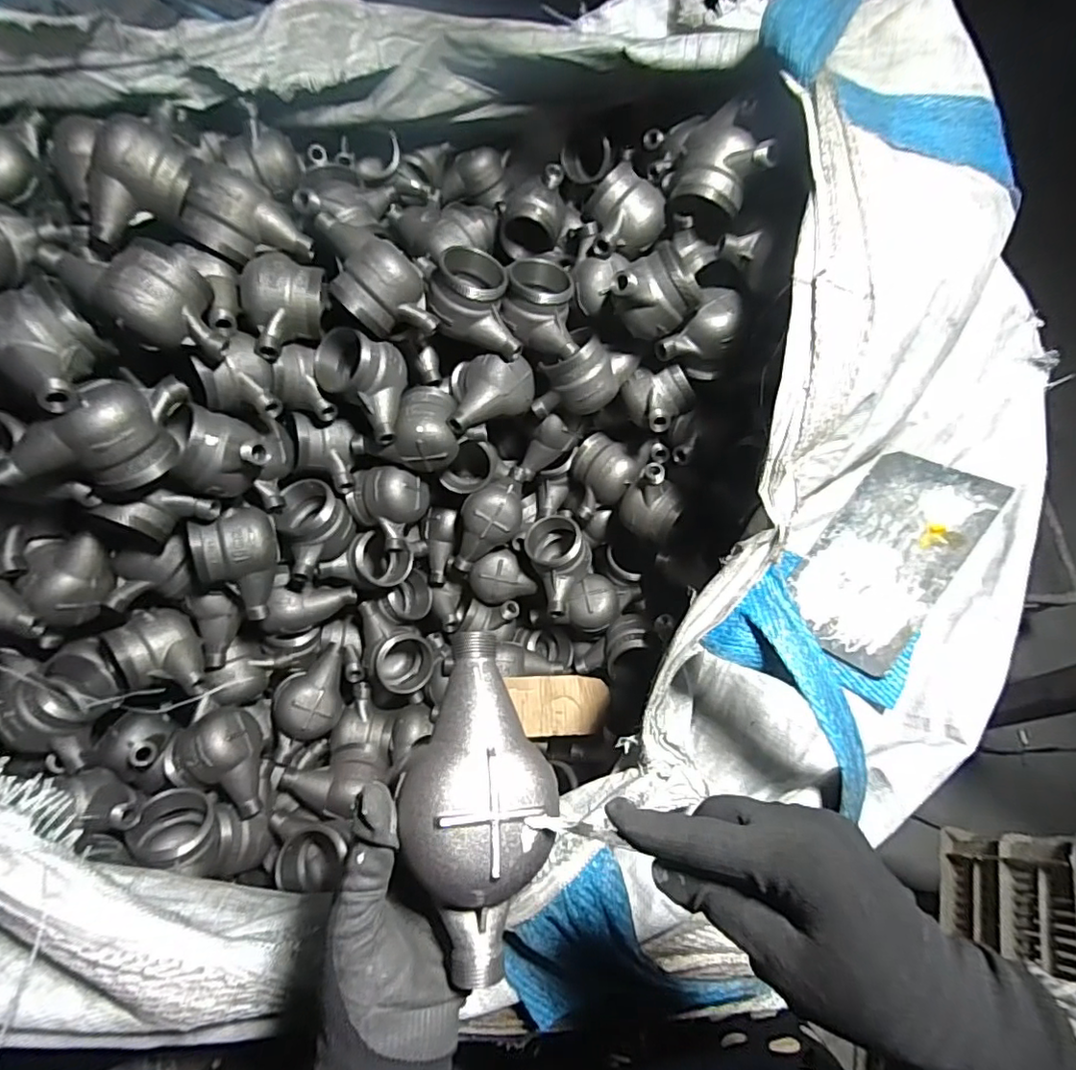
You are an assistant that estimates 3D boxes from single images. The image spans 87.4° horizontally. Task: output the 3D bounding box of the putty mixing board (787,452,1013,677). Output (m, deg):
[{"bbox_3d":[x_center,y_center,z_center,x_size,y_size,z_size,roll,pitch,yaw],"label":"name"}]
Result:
[{"bbox_3d":[0.351,0.019,0.569,0.236,0.007,0.121,-48,49,-11],"label":"putty mixing board"}]

